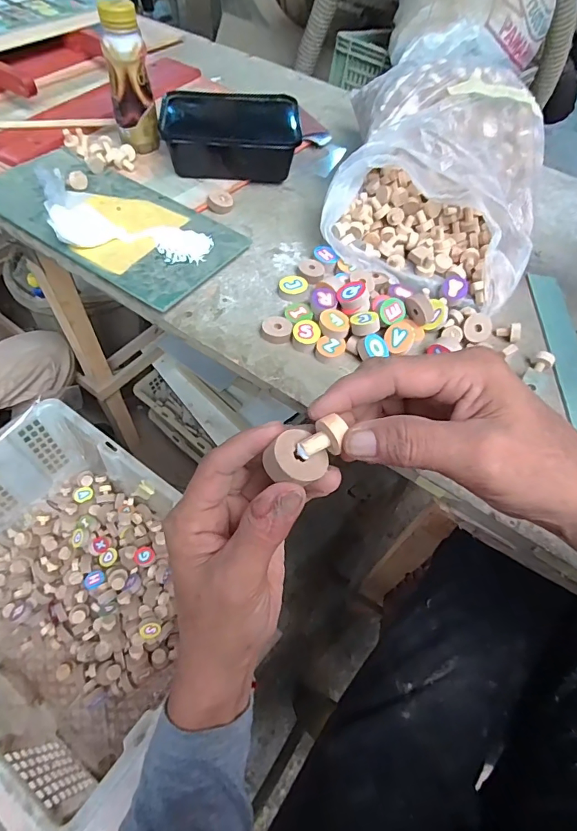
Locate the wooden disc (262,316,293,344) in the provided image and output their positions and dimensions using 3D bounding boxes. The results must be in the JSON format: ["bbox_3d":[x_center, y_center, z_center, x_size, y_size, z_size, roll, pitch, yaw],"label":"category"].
[{"bbox_3d":[-0.011,-0.083,0.419,0.028,0.012,0.025,4,56,-2],"label":"wooden disc"}]

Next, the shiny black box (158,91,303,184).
[{"bbox_3d":[-0.074,-0.364,0.560,0.167,0.057,0.103,-2,56,-7],"label":"shiny black box"}]

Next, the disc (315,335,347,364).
[{"bbox_3d":[0.041,-0.063,0.413,0.028,0.012,0.024,22,57,9],"label":"disc"}]

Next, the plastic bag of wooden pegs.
[{"bbox_3d":[0.171,-0.284,0.490,0.227,0.137,0.321,13,56,4],"label":"plastic bag of wooden pegs"}]

